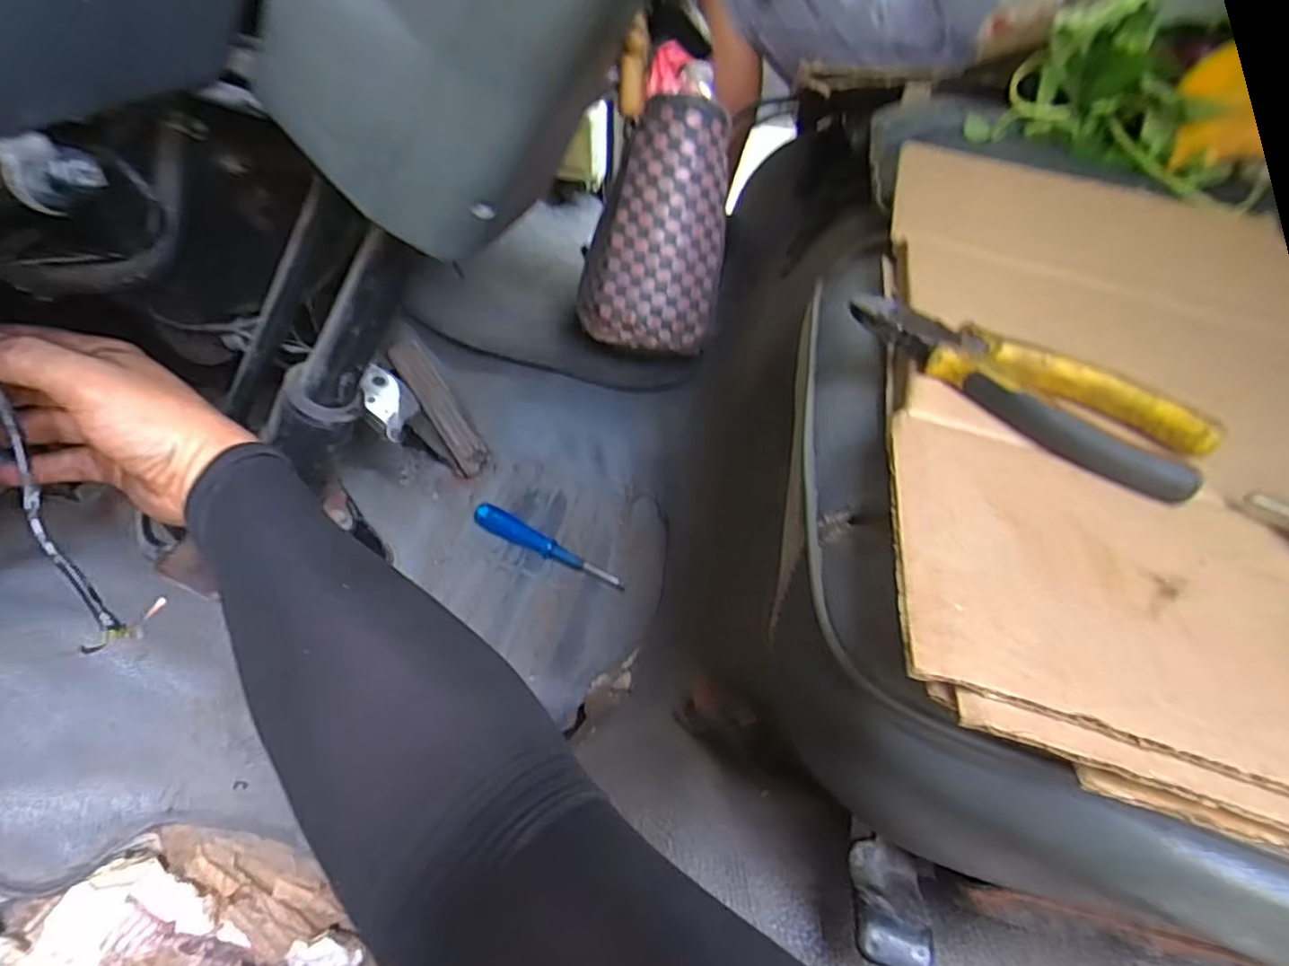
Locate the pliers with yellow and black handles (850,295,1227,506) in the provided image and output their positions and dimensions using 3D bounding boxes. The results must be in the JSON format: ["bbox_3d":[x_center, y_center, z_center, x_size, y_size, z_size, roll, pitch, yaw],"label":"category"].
[{"bbox_3d":[0.162,-0.045,0.294,0.150,0.025,0.054,32,48,27],"label":"pliers with yellow and black handles"}]

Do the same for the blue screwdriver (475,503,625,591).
[{"bbox_3d":[-0.108,0.070,0.741,0.190,0.023,0.022,22,44,17],"label":"blue screwdriver"}]

